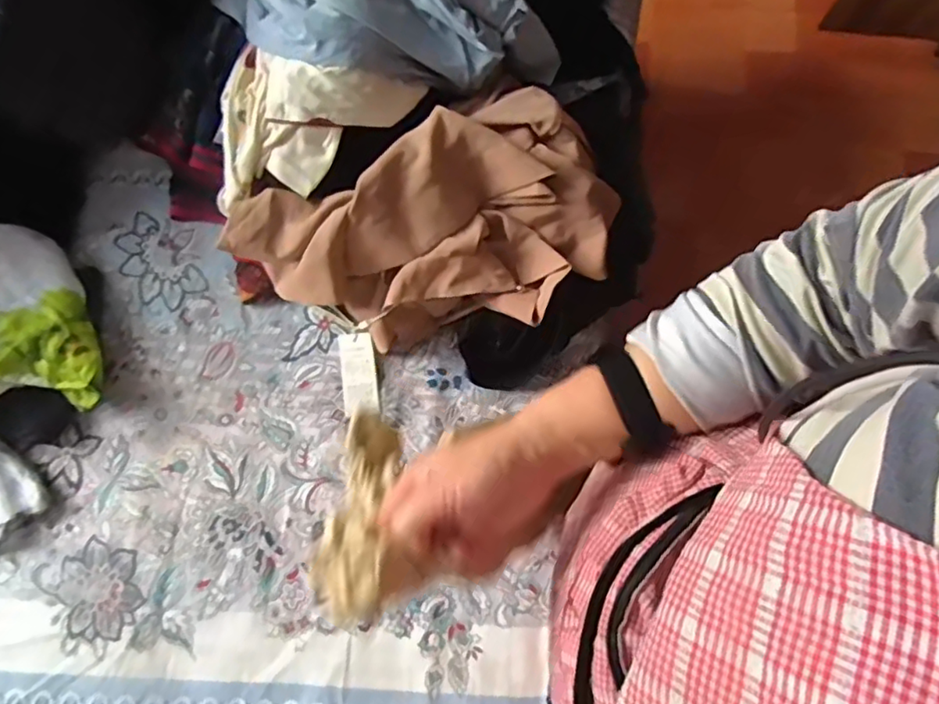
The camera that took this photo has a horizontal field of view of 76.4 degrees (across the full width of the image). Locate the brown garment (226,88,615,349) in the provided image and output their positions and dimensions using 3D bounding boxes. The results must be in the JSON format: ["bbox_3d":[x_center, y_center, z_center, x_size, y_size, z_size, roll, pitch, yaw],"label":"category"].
[{"bbox_3d":[-0.032,-0.125,0.655,0.385,0.112,0.243,-30,80,-5],"label":"brown garment"}]

